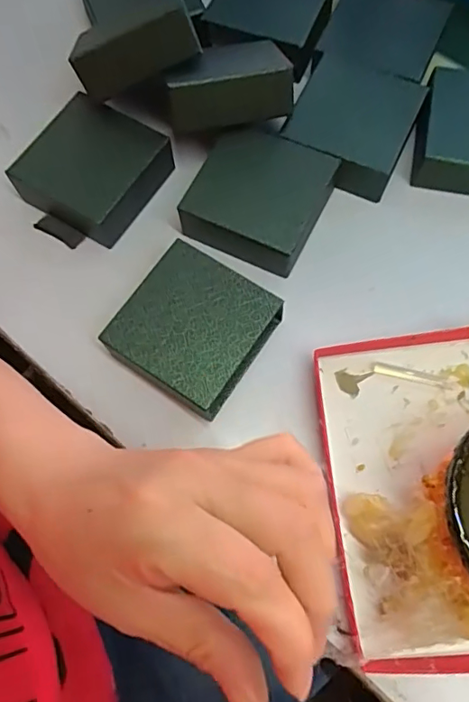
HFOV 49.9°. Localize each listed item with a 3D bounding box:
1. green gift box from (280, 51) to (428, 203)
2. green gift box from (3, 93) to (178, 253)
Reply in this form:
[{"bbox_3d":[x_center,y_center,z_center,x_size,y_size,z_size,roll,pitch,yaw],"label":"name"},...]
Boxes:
[{"bbox_3d":[0.094,-0.180,0.400,0.093,0.035,0.101,23,74,10],"label":"green gift box"},{"bbox_3d":[-0.108,-0.140,0.389,0.087,0.033,0.089,31,75,12],"label":"green gift box"}]

